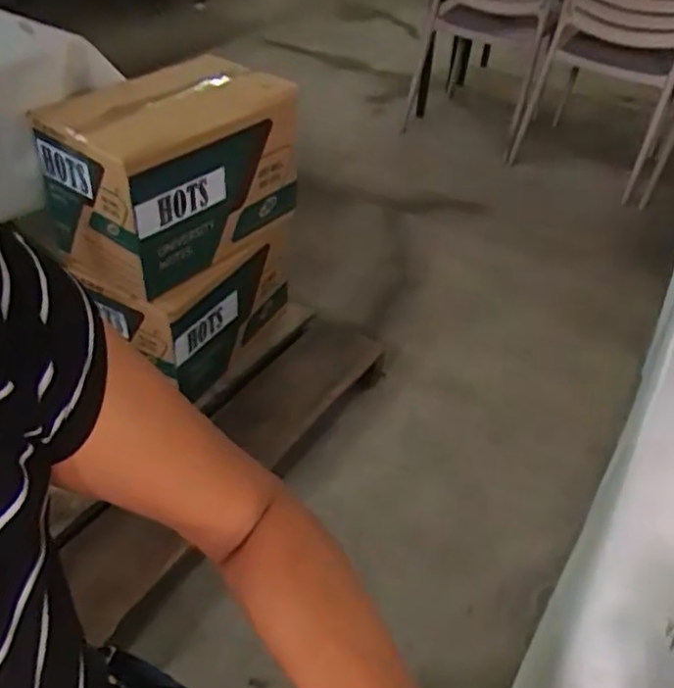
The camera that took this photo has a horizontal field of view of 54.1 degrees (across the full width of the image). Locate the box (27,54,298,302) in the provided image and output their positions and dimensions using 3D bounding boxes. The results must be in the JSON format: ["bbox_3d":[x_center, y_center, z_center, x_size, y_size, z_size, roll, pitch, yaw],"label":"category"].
[{"bbox_3d":[-0.316,-0.363,1.362,0.311,0.282,0.476,30,49,26],"label":"box"}]

